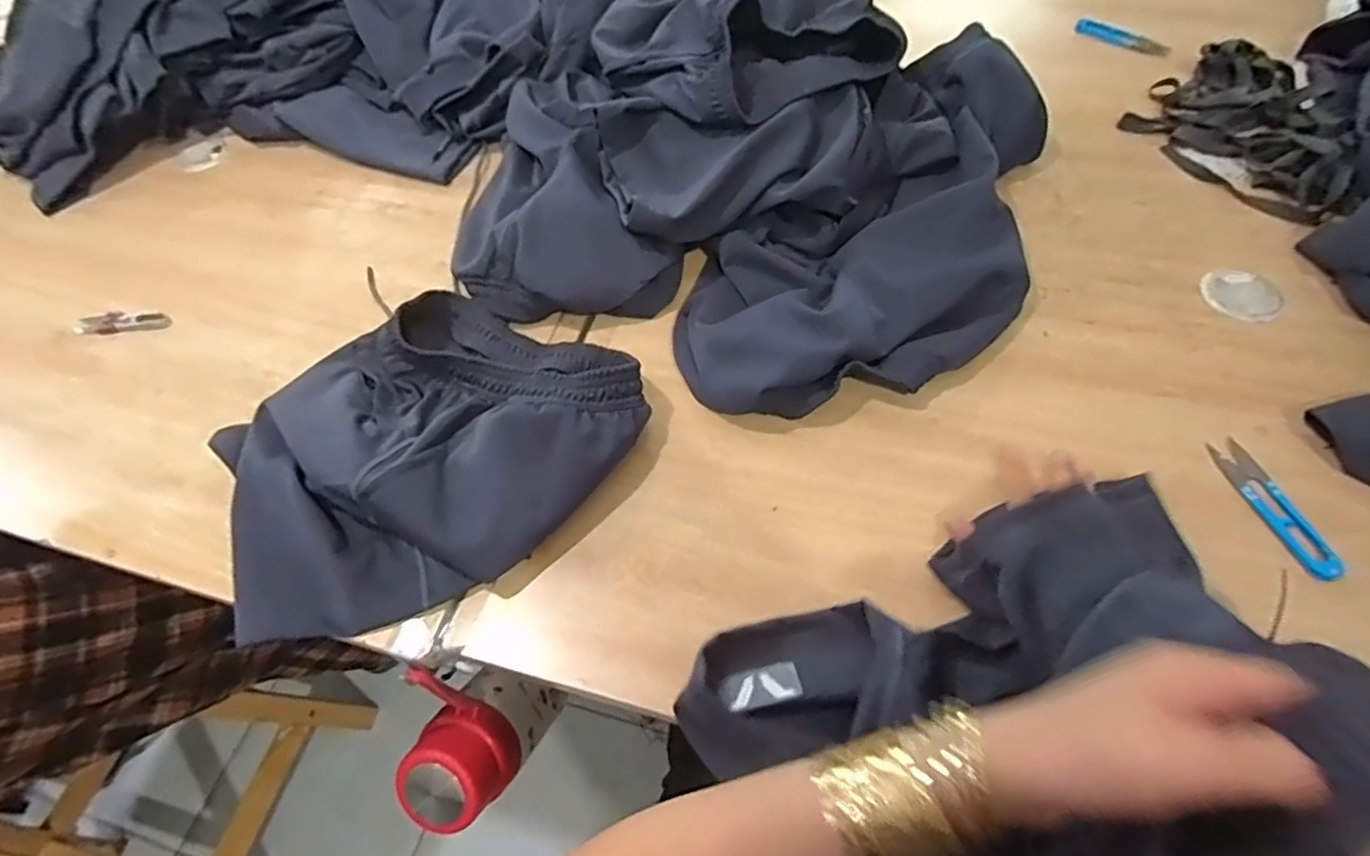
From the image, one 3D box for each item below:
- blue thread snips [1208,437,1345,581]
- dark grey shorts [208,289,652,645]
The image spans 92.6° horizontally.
[{"bbox_3d":[0.449,0.059,0.499,0.029,0.013,0.116,-13,57,-5],"label":"blue thread snips"},{"bbox_3d":[-0.229,0.011,0.552,0.280,0.063,0.347,37,66,24],"label":"dark grey shorts"}]

